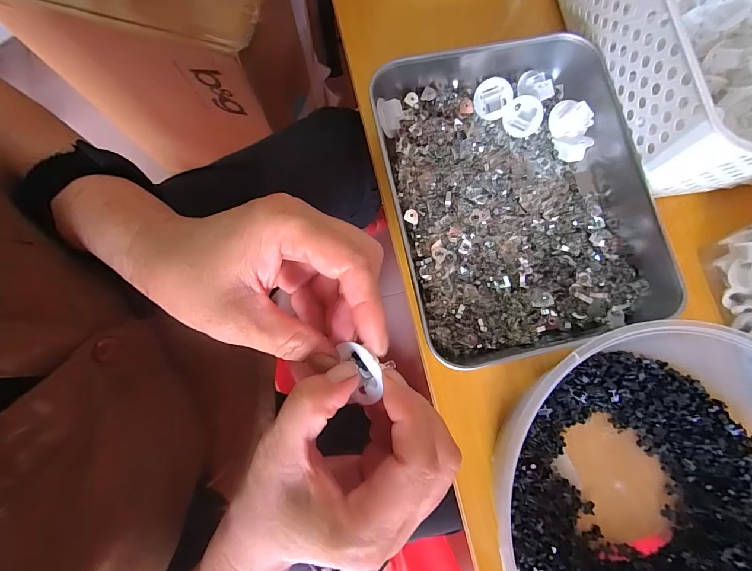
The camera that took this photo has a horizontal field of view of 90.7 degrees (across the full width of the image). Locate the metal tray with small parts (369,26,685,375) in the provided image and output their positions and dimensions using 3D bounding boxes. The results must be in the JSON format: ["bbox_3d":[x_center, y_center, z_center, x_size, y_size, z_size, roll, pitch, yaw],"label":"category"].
[{"bbox_3d":[0.121,-0.077,0.311,0.207,0.040,0.254,-13,81,-4],"label":"metal tray with small parts"}]

